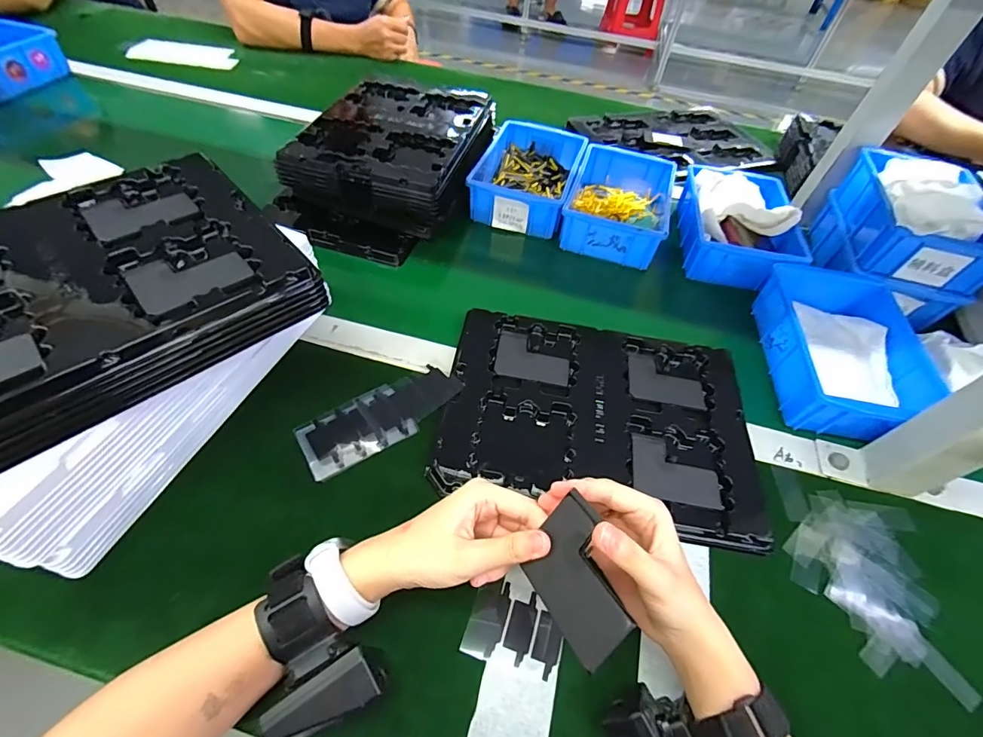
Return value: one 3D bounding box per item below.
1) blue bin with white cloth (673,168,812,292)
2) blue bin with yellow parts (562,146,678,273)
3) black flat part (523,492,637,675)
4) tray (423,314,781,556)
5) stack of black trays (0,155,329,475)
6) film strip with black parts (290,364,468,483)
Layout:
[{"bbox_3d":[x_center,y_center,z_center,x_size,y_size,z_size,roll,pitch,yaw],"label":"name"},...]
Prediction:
[{"bbox_3d":[0.342,-0.200,0.612,0.136,0.068,0.218,11,53,2],"label":"blue bin with white cloth"},{"bbox_3d":[0.183,-0.242,0.635,0.135,0.058,0.204,16,54,6],"label":"blue bin with yellow parts"},{"bbox_3d":[0.051,0.119,0.253,0.058,0.004,0.078,-51,37,4],"label":"black flat part"},{"bbox_3d":[0.105,0.044,0.435,0.295,0.022,0.210,10,53,2],"label":"tray"},{"bbox_3d":[-0.325,-0.060,0.345,0.301,0.047,0.227,-33,63,-26],"label":"stack of black trays"},{"bbox_3d":[-0.105,0.046,0.426,0.154,0.009,0.062,-27,60,-23],"label":"film strip with black parts"}]

